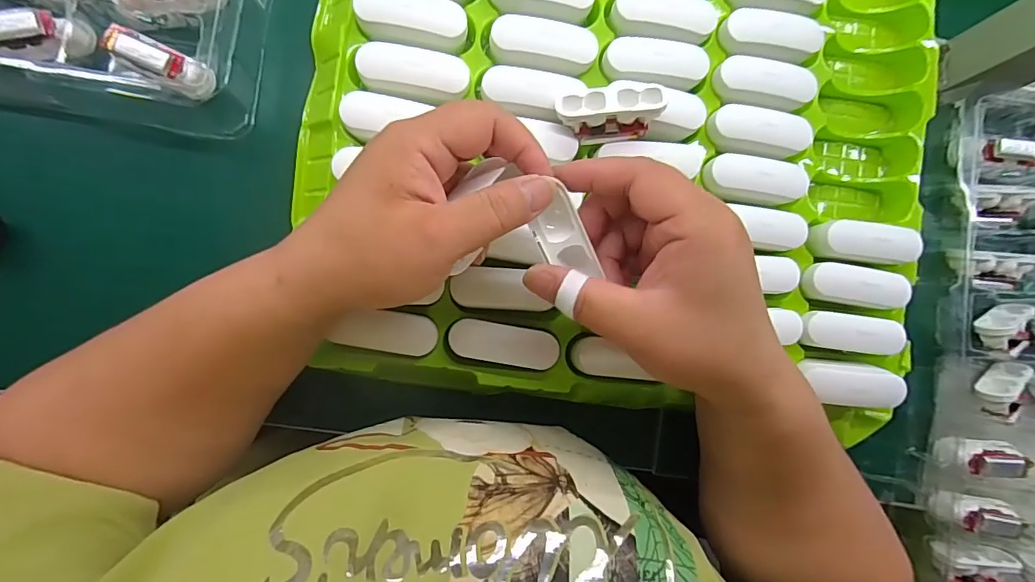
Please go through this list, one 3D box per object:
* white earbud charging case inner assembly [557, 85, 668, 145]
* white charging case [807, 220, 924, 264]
[{"bbox_3d":[0.055,-0.105,0.296,0.060,0.024,0.021,-5,68,5],"label":"white earbud charging case inner assembly"},{"bbox_3d":[0.231,-0.031,0.340,0.069,0.039,0.025,4,87,-7],"label":"white charging case"}]

